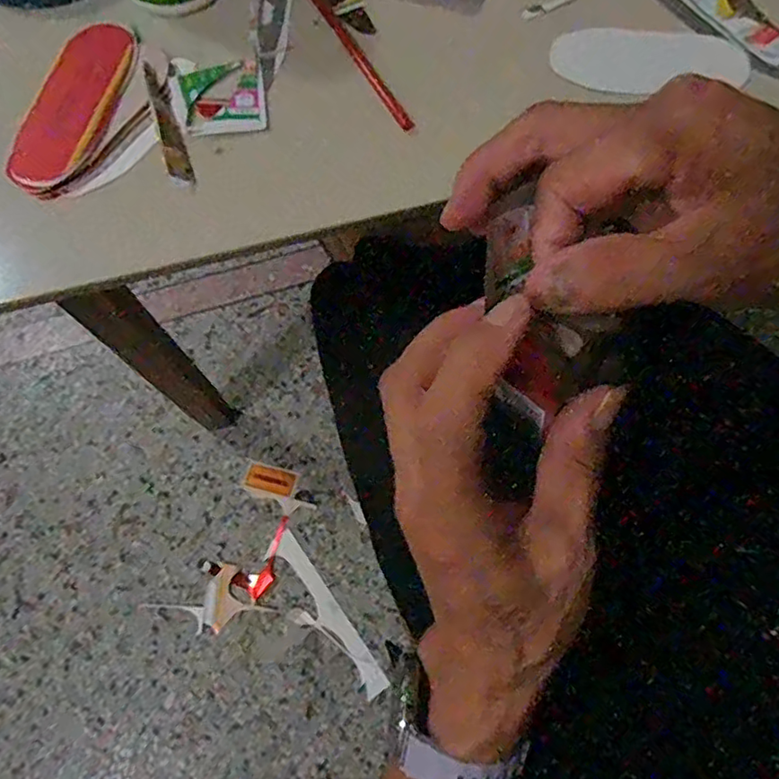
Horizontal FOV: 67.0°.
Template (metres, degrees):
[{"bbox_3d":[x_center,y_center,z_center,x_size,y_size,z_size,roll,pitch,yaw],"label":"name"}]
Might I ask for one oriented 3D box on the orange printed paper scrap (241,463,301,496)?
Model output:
[{"bbox_3d":[-0.199,0.150,0.983,0.084,0.004,0.046,14,70,2],"label":"orange printed paper scrap"}]

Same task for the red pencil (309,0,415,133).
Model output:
[{"bbox_3d":[-0.034,-0.237,0.389,0.011,0.008,0.180,-30,74,-8],"label":"red pencil"}]

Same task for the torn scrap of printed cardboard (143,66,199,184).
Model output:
[{"bbox_3d":[-0.139,-0.166,0.362,0.014,0.005,0.096,-21,73,-5],"label":"torn scrap of printed cardboard"}]

